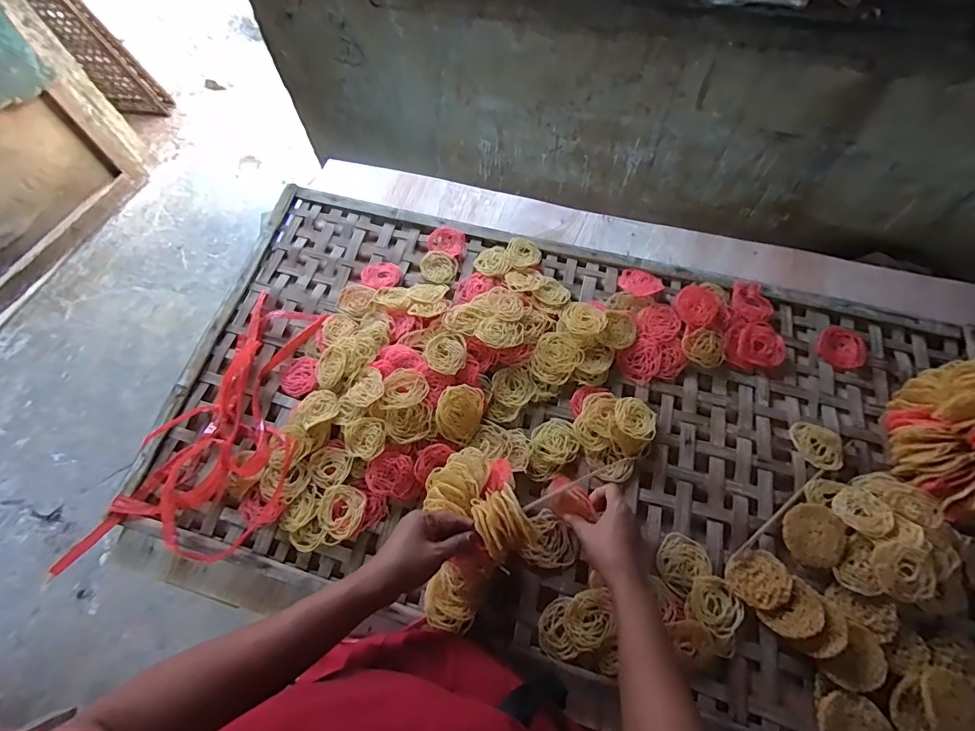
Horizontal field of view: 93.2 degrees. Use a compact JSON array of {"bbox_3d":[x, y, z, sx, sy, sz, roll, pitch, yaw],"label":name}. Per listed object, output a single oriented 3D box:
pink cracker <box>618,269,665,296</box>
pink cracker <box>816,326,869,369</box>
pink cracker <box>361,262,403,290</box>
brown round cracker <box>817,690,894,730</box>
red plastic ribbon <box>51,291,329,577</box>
[{"bbox_3d":[0.256,-0.138,0.770,0.070,0.015,0.058,26,69,13],"label":"pink cracker"},{"bbox_3d":[0.554,-0.030,0.718,0.068,0.012,0.072,-1,65,2],"label":"pink cracker"},{"bbox_3d":[-0.187,-0.161,0.809,0.064,0.015,0.068,-1,65,2],"label":"pink cracker"},{"bbox_3d":[0.407,0.402,0.507,0.071,0.012,0.067,-1,65,2],"label":"brown round cracker"},{"bbox_3d":[-0.382,0.094,0.685,0.230,0.037,0.454,14,66,8],"label":"red plastic ribbon"}]

